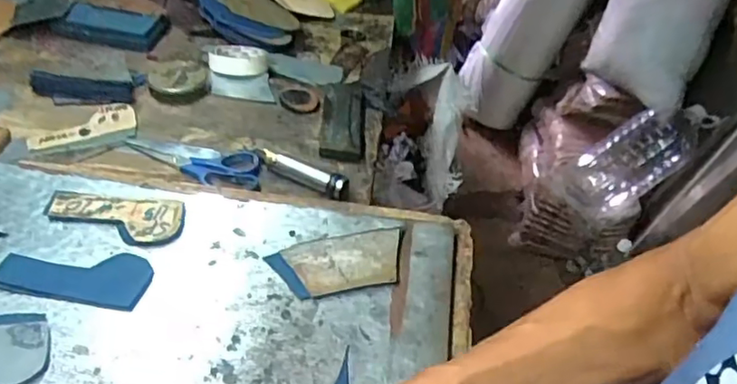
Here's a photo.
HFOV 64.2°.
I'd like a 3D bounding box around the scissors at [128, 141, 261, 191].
[{"bbox_3d":[-0.209,-0.034,0.689,0.162,0.012,0.066,14,43,-2],"label":"scissors"}]

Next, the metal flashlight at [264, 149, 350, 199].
[{"bbox_3d":[-0.075,-0.022,0.680,0.113,0.024,0.021,23,44,17],"label":"metal flashlight"}]

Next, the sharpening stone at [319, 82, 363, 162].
[{"bbox_3d":[-0.035,-0.105,0.791,0.053,0.017,0.179,4,42,-4],"label":"sharpening stone"}]

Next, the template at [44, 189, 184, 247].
[{"bbox_3d":[-0.257,0.027,0.589,0.136,0.011,0.058,6,42,-2],"label":"template"}]

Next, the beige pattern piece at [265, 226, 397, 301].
[{"bbox_3d":[-0.028,0.066,0.566,0.126,0.009,0.067,-7,47,-12],"label":"beige pattern piece"}]

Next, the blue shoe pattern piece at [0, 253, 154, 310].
[{"bbox_3d":[-0.264,0.072,0.533,0.127,0.010,0.057,8,42,1],"label":"blue shoe pattern piece"}]

